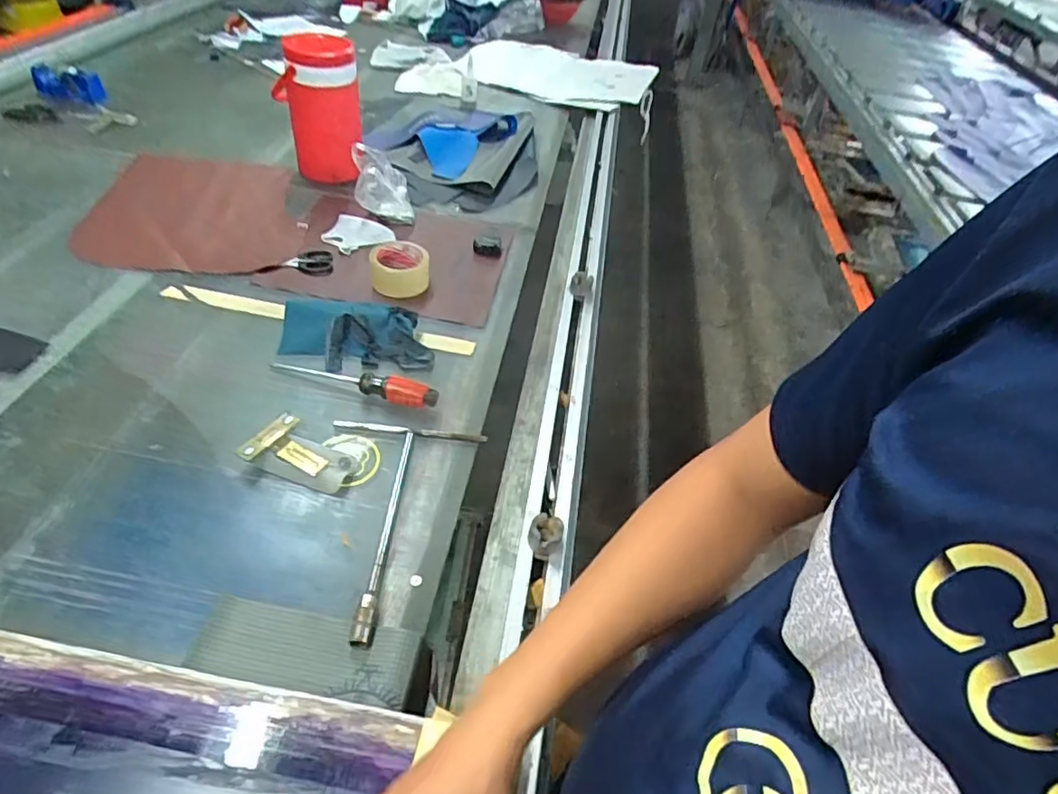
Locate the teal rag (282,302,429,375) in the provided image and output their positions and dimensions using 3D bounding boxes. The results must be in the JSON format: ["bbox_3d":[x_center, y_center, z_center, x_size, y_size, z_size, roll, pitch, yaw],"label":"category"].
[{"bbox_3d":[-0.258,-0.098,0.891,0.235,0.022,0.126,9,43,2],"label":"teal rag"}]

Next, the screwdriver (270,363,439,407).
[{"bbox_3d":[-0.239,-0.027,0.823,0.237,0.029,0.028,16,44,9],"label":"screwdriver"}]

